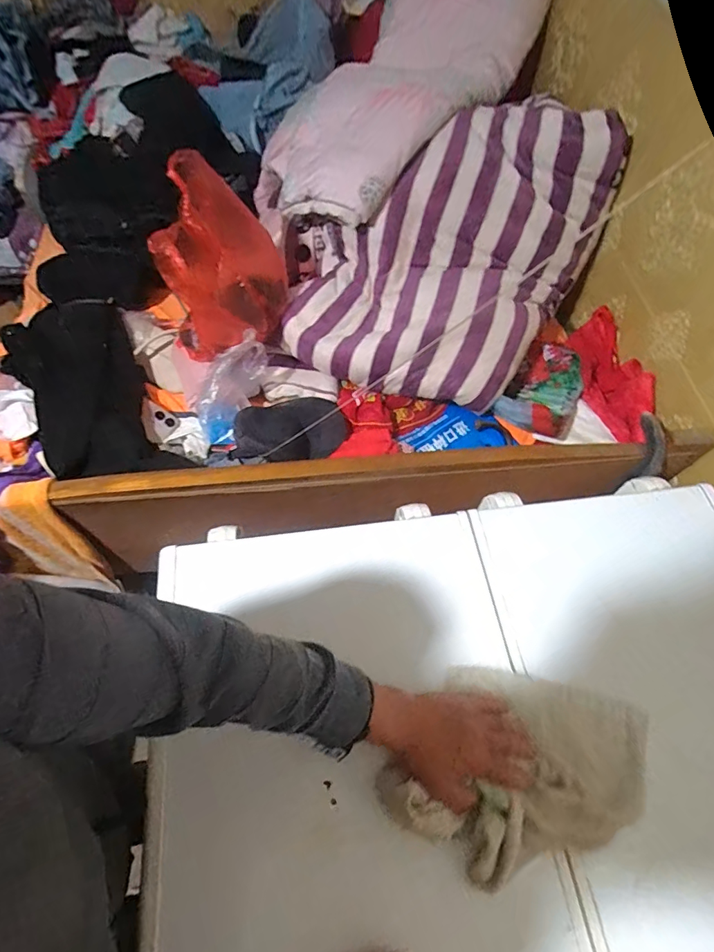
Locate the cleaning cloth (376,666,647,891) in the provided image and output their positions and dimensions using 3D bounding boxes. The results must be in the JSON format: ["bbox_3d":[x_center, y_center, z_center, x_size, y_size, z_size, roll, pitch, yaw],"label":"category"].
[{"bbox_3d":[0.179,0.315,0.504,0.281,0.060,0.204,15,63,5],"label":"cleaning cloth"}]

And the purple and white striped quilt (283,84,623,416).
[{"bbox_3d":[0.203,-0.486,1.055,0.517,0.178,0.727,33,88,13],"label":"purple and white striped quilt"}]

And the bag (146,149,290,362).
[{"bbox_3d":[-0.263,-0.398,0.924,0.237,0.329,0.205,-11,64,-9],"label":"bag"}]

